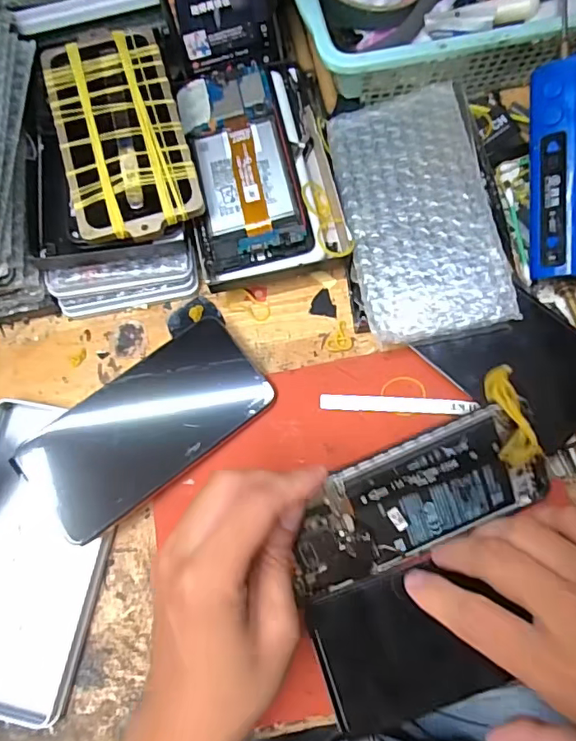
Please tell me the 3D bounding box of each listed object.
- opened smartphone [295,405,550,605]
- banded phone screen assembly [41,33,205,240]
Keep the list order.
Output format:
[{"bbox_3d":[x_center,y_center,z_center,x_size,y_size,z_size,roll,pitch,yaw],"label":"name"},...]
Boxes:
[{"bbox_3d":[0.072,0.074,0.295,0.152,0.008,0.075,-24,111,-2],"label":"opened smartphone"},{"bbox_3d":[-0.110,-0.157,0.340,0.078,0.007,0.147,-16,77,-4],"label":"banded phone screen assembly"}]

